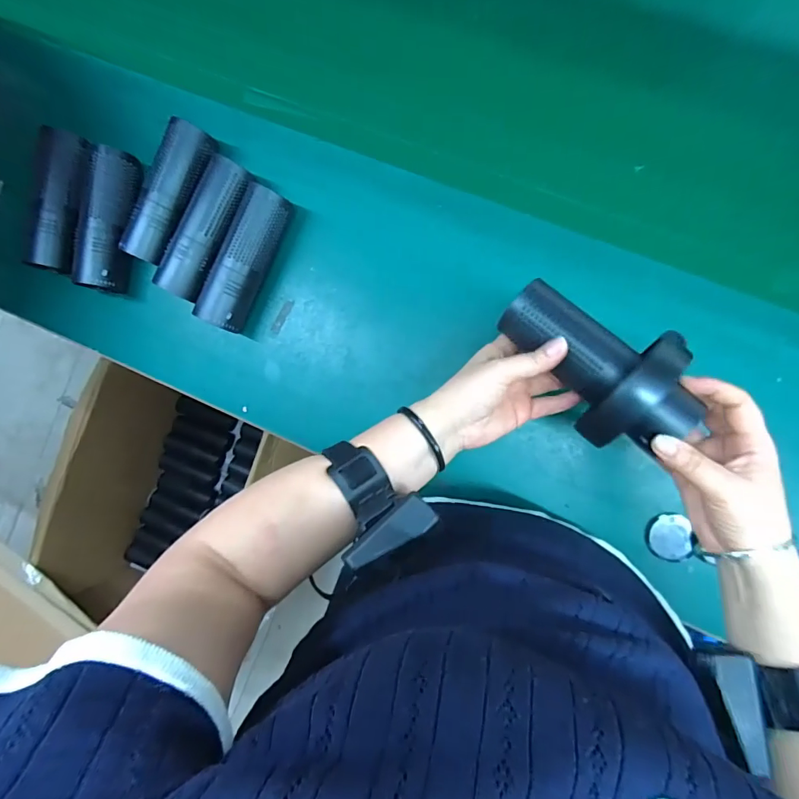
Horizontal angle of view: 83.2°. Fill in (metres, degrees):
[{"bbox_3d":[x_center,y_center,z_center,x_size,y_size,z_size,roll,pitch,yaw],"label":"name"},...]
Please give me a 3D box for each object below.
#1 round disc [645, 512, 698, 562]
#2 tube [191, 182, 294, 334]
[{"bbox_3d":[0.287,0.147,0.477,0.044,0.005,0.050,-10,90,9],"label":"round disc"},{"bbox_3d":[-0.178,-0.162,0.526,0.052,0.048,0.165,26,96,7],"label":"tube"}]

